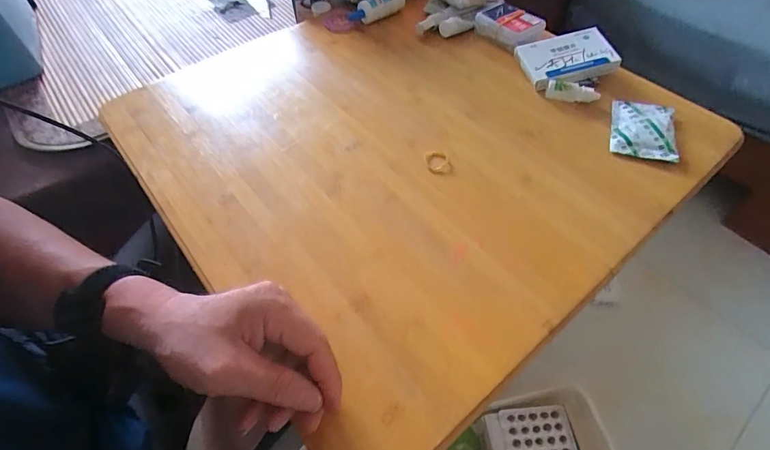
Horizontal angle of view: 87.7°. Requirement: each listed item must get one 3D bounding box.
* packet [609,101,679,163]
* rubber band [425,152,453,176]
[{"bbox_3d":[0.302,-0.113,0.471,0.066,0.013,0.095,15,57,12],"label":"packet"},{"bbox_3d":[0.060,-0.070,0.448,0.027,0.008,0.035,-7,55,-3],"label":"rubber band"}]

